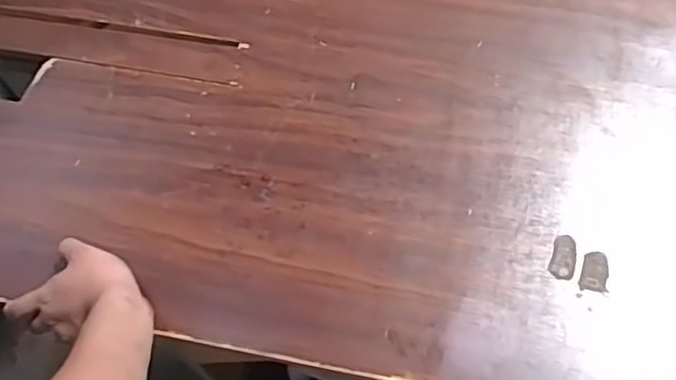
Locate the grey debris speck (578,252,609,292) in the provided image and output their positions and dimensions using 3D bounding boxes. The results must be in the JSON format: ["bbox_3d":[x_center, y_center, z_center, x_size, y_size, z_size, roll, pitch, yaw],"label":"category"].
[{"bbox_3d":[0.242,0.077,0.605,0.025,0.004,0.038,12,63,9],"label":"grey debris speck"}]

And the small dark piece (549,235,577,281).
[{"bbox_3d":[0.217,0.064,0.615,0.023,0.004,0.045,16,64,11],"label":"small dark piece"}]

